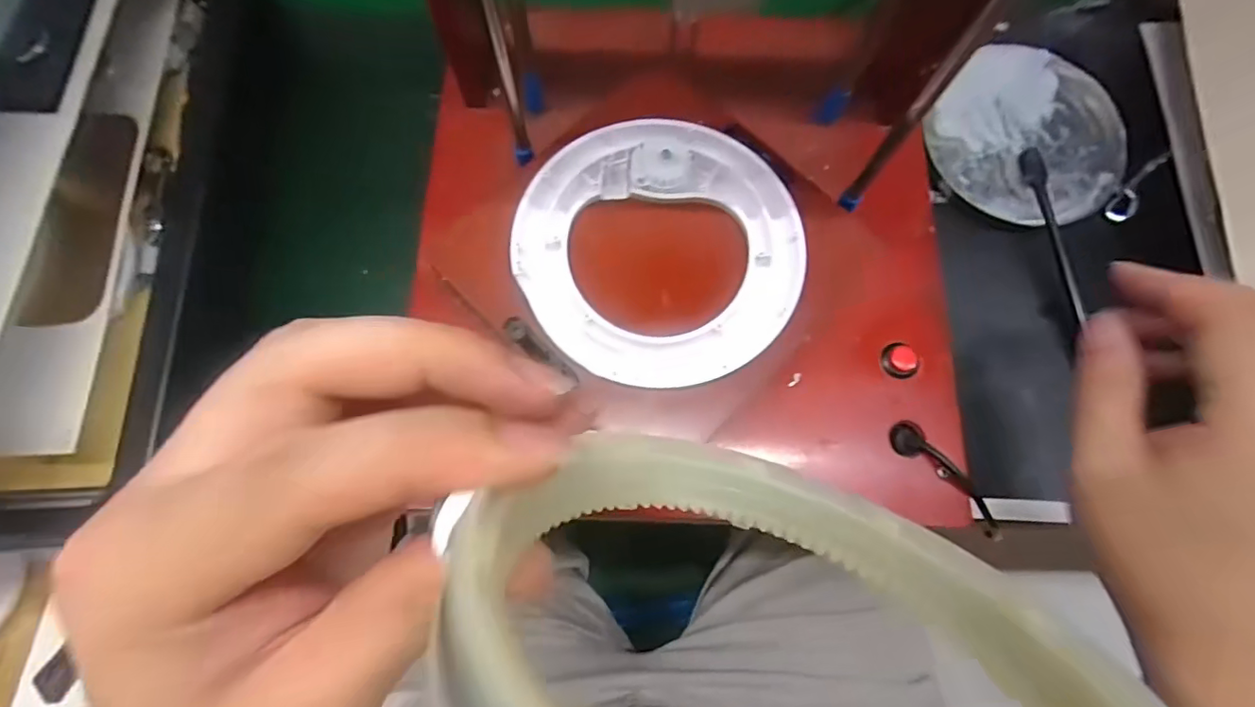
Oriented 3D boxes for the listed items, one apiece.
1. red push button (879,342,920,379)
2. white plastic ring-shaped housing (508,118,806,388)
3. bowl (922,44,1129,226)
[{"bbox_3d":[0.139,0.002,0.279,0.020,0.007,0.018,-17,75,-6],"label":"red push button"},{"bbox_3d":[0.014,-0.050,0.258,0.132,0.014,0.129,0,74,-1],"label":"white plastic ring-shaped housing"},{"bbox_3d":[0.263,-0.141,0.367,0.121,0.032,0.122,0,74,-1],"label":"bowl"}]

